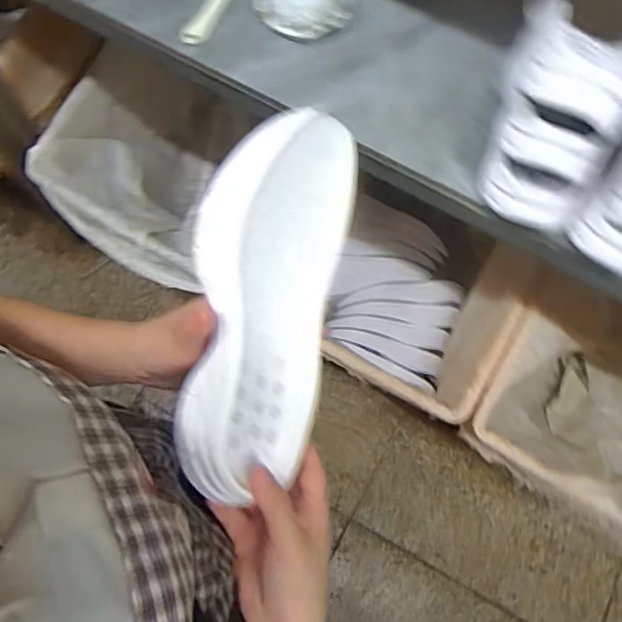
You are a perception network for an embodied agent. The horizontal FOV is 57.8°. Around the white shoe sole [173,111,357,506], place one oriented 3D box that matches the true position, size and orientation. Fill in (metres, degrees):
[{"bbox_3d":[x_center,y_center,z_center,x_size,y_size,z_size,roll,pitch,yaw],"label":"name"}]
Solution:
[{"bbox_3d":[-0.031,-0.007,0.410,0.125,0.050,0.276,12,87,-40],"label":"white shoe sole"}]

